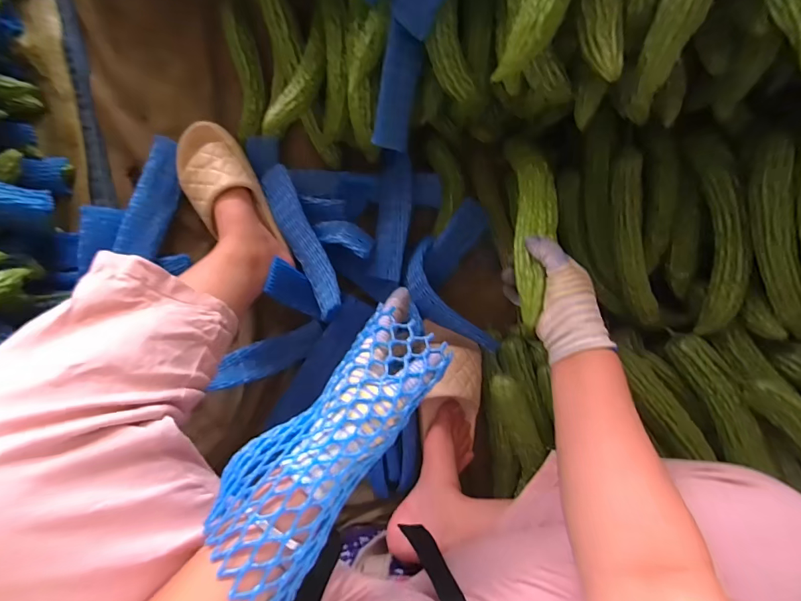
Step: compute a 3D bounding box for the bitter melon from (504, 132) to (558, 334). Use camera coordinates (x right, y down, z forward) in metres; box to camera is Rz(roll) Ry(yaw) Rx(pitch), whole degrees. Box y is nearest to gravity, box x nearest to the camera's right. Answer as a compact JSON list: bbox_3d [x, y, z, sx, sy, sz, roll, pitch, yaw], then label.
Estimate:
[{"bbox_3d":[0.156,-0.095,0.475,0.043,0.043,0.255,12,62,-6],"label":"bitter melon"}]

